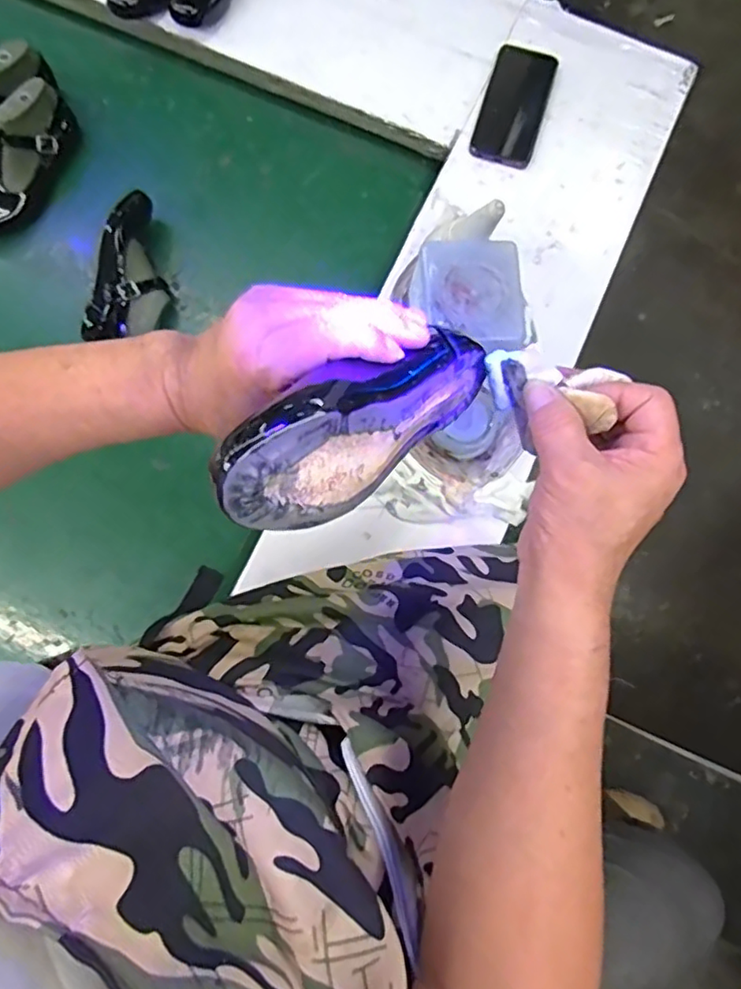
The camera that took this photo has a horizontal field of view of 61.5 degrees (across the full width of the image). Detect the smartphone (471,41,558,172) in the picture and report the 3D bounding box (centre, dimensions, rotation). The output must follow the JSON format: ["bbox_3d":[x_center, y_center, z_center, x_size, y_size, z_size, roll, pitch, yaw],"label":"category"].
[{"bbox_3d":[0.185,-0.499,0.797,0.077,0.008,0.175,18,80,3],"label":"smartphone"}]

